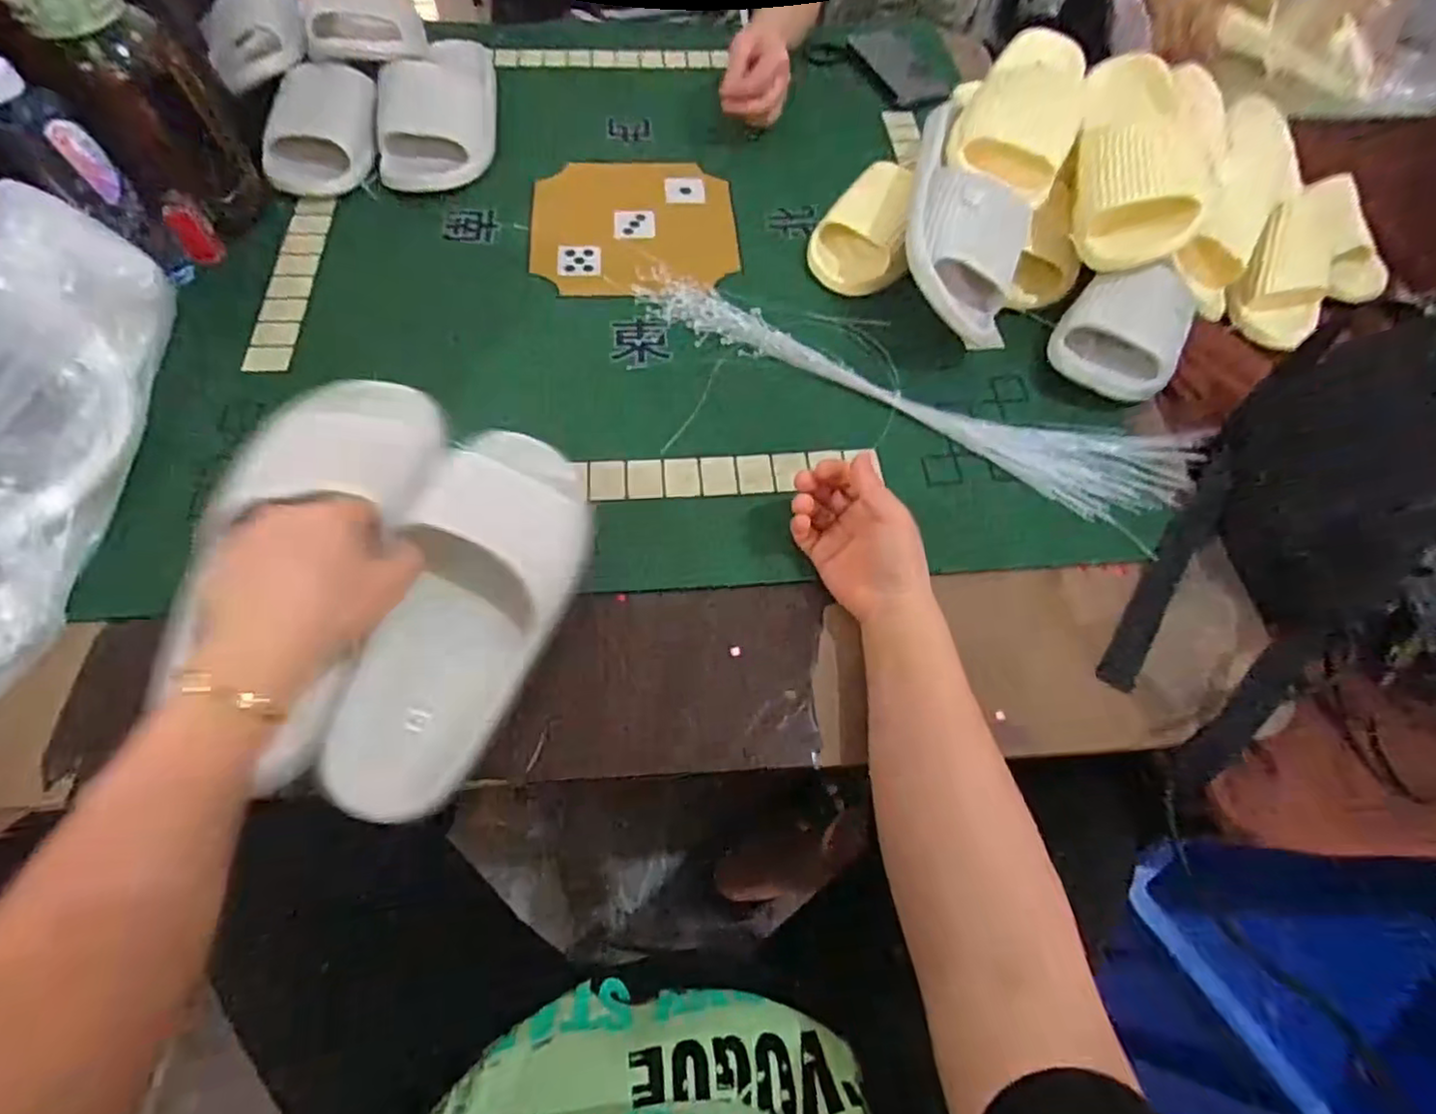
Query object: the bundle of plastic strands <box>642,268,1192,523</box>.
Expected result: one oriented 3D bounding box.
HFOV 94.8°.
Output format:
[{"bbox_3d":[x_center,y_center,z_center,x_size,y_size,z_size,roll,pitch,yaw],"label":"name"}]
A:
[{"bbox_3d":[0.149,-0.145,0.578,0.508,0.018,0.110,22,63,7],"label":"bundle of plastic strands"}]

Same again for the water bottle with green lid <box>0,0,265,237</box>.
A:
[{"bbox_3d":[-0.493,-0.390,0.573,0.101,0.208,0.088,-31,69,-18],"label":"water bottle with green lid"}]

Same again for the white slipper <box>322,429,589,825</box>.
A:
[{"bbox_3d":[-0.163,0.031,0.429,0.119,0.062,0.260,26,67,-20],"label":"white slipper"}]

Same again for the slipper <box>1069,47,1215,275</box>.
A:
[{"bbox_3d":[0.388,-0.373,0.620,0.110,0.080,0.237,20,63,6],"label":"slipper"}]

